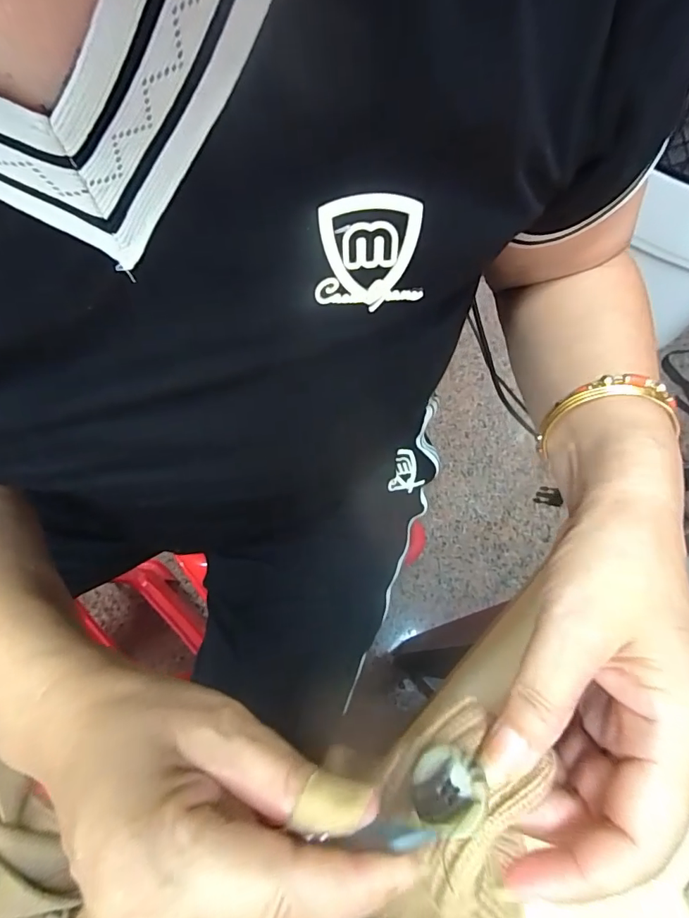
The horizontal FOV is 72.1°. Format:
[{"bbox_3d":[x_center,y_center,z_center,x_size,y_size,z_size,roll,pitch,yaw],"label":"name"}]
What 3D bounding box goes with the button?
[{"bbox_3d":[0.035,0.113,0.162,0.027,0.004,0.024,-4,50,44],"label":"button"}]

